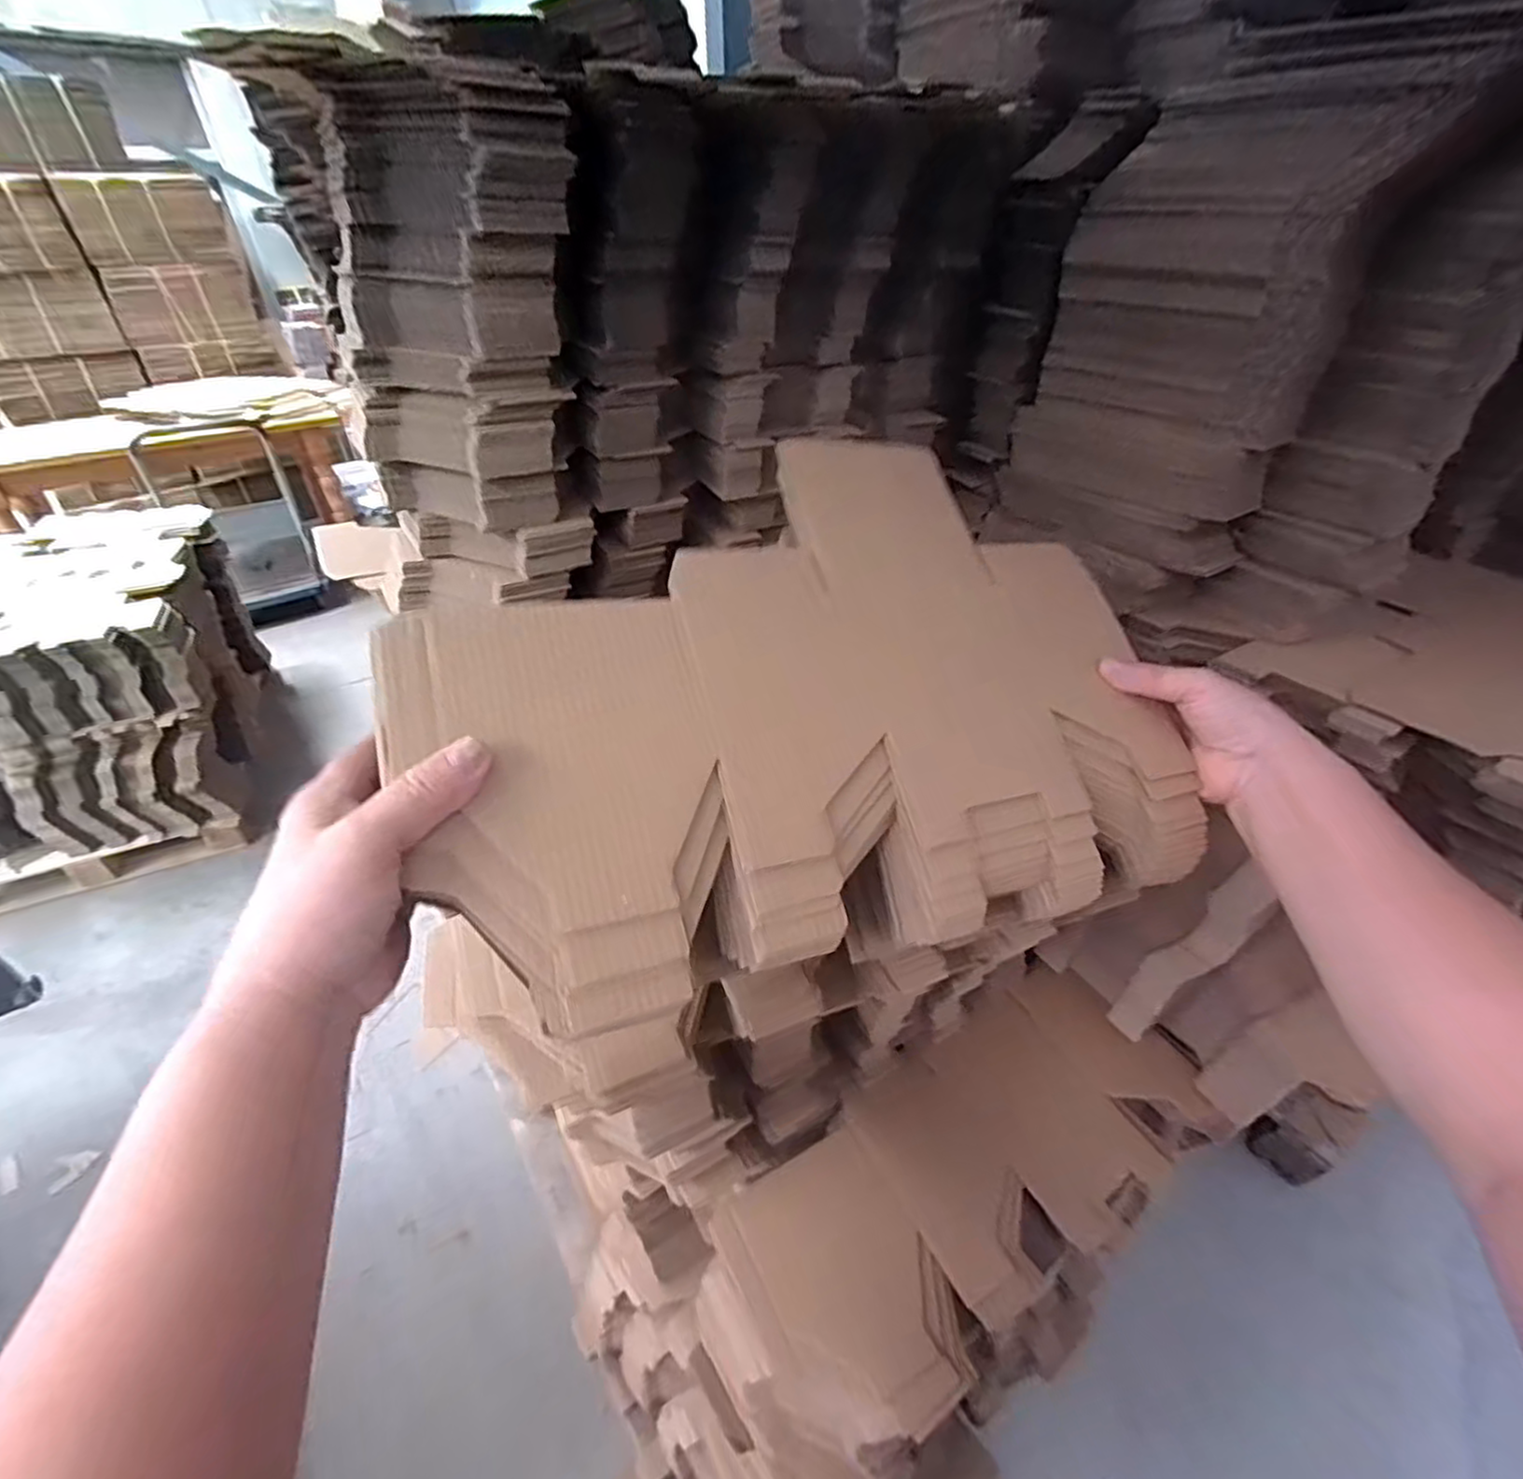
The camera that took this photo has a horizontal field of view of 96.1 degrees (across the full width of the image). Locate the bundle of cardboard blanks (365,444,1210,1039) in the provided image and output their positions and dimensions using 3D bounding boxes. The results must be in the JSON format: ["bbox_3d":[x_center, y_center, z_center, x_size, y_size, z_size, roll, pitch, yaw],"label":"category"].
[{"bbox_3d":[0.033,-0.022,0.373,0.410,0.050,0.290,-12,73,-26],"label":"bundle of cardboard blanks"}]

